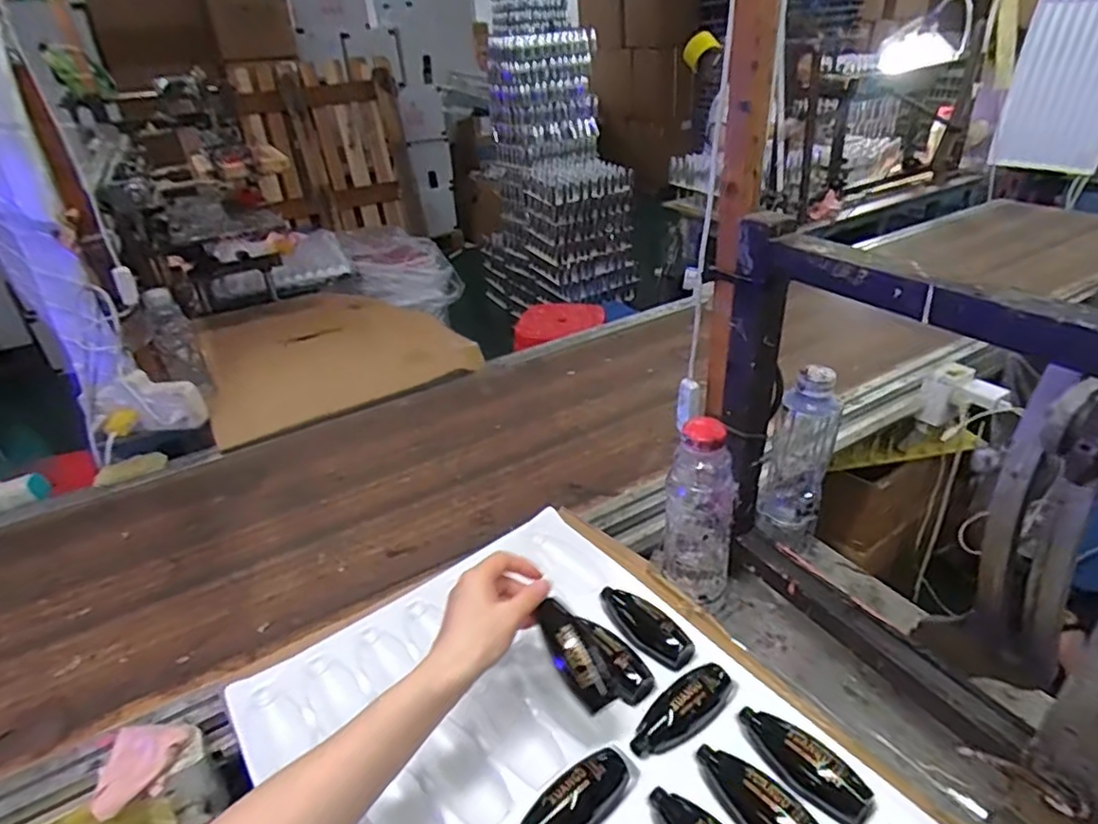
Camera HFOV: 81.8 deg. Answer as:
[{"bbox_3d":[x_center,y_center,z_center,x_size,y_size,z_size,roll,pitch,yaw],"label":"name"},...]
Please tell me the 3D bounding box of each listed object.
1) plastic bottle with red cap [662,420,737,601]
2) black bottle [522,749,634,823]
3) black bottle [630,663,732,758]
[{"bbox_3d":[0.143,0.095,0.609,0.063,0.186,0.054,15,37,29],"label":"plastic bottle with red cap"},{"bbox_3d":[0.016,0.277,0.447,0.102,0.023,0.032,-25,37,-30],"label":"black bottle"},{"bbox_3d":[0.106,0.235,0.505,0.101,0.021,0.033,-25,37,-29],"label":"black bottle"}]

